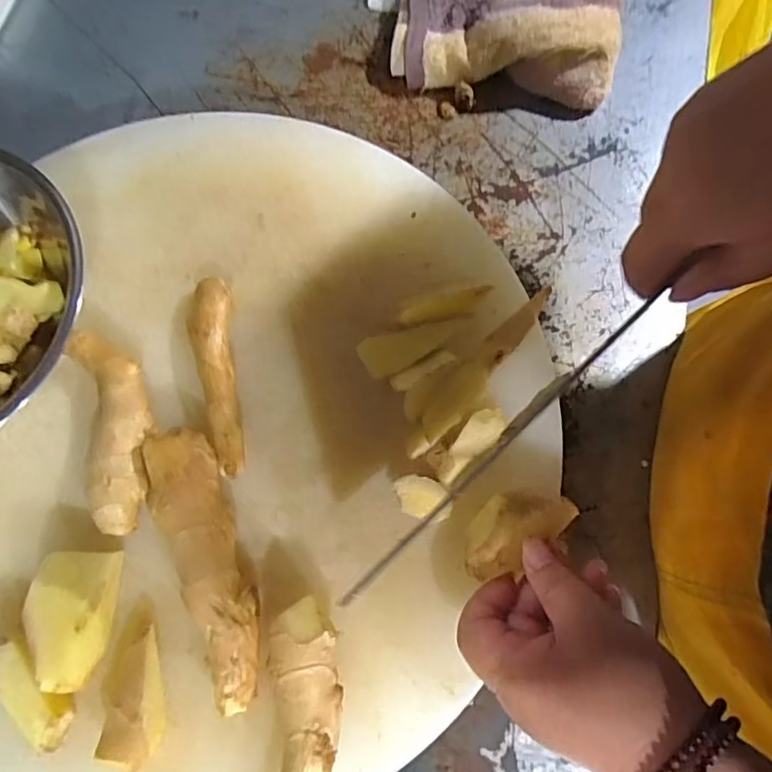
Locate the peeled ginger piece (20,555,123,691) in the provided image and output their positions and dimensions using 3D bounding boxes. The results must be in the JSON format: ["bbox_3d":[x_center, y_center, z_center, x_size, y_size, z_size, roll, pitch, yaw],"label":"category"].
[{"bbox_3d":[-0.156,0.117,0.284,0.037,0.030,0.063,0,74,0],"label":"peeled ginger piece"}]

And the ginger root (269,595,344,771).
[{"bbox_3d":[-0.042,0.171,0.268,0.036,0.028,0.129,5,74,2],"label":"ginger root"}]

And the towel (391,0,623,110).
[{"bbox_3d":[0.095,-0.304,0.441,0.168,0.052,0.161,8,74,3],"label":"towel"}]

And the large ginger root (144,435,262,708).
[{"bbox_3d":[-0.092,0.091,0.293,0.034,0.029,0.139,-20,75,-5],"label":"large ginger root"}]

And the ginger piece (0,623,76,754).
[{"bbox_3d":[-0.180,0.144,0.279,0.018,0.022,0.072,-37,77,-9],"label":"ginger piece"}]

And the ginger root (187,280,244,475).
[{"bbox_3d":[-0.097,-0.006,0.324,0.025,0.022,0.116,-7,74,-2],"label":"ginger root"}]

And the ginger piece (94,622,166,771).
[{"bbox_3d":[-0.123,0.152,0.277,0.023,0.018,0.059,1,74,0],"label":"ginger piece"}]

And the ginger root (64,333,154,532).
[{"bbox_3d":[-0.148,0.024,0.314,0.036,0.026,0.111,-15,75,-4],"label":"ginger root"}]

